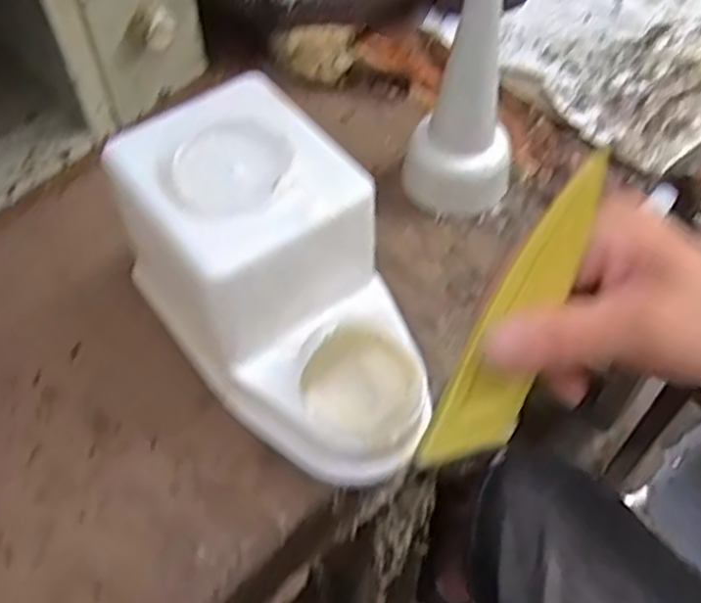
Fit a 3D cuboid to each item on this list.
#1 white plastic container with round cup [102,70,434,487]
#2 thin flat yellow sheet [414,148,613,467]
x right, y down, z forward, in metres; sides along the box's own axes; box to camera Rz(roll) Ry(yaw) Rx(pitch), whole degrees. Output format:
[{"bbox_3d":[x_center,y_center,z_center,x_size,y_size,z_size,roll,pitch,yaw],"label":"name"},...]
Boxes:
[{"bbox_3d":[-0.035,-0.005,0.418,0.108,0.117,0.198,-32,62,-21],"label":"white plastic container with round cup"},{"bbox_3d":[0.064,0.007,0.291,0.028,0.009,0.126,27,105,12],"label":"thin flat yellow sheet"}]

